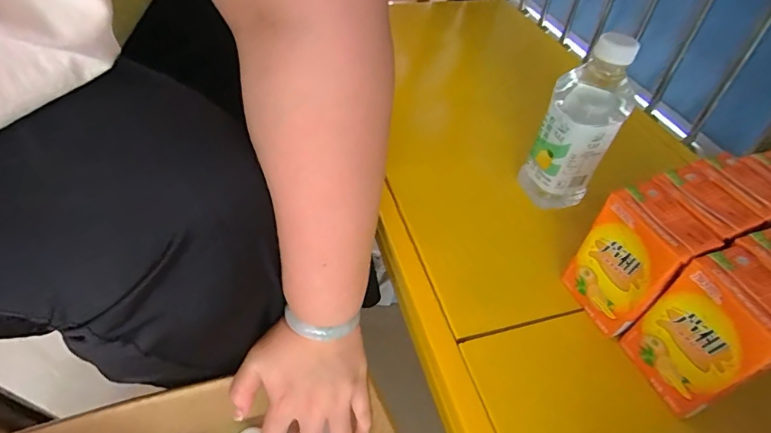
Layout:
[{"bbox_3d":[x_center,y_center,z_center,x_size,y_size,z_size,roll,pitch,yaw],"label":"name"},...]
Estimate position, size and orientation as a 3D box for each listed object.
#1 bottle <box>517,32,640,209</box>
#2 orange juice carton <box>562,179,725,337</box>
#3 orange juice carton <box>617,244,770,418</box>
[{"bbox_3d":[0.182,-0.087,0.410,0.067,0.162,0.073,23,49,16],"label":"bottle"},{"bbox_3d":[0.189,0.035,0.334,0.042,0.102,0.069,-8,48,-12],"label":"orange juice carton"},{"bbox_3d":[0.218,0.080,0.292,0.038,0.106,0.067,-13,49,-16],"label":"orange juice carton"}]

